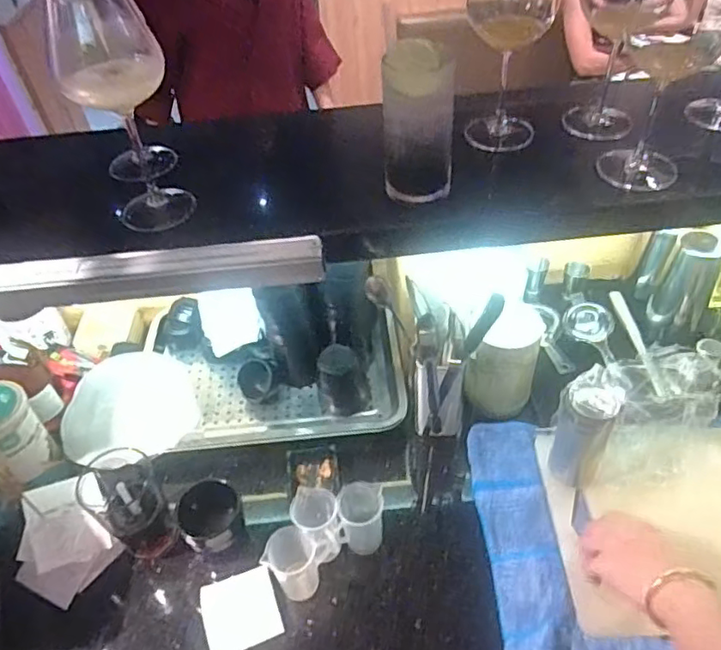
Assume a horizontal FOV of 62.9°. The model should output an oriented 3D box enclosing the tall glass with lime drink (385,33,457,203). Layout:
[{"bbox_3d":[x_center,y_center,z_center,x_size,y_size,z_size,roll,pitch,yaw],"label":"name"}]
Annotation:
[{"bbox_3d":[0.059,-0.200,0.592,0.068,0.154,0.054,3,45,9],"label":"tall glass with lime drink"}]

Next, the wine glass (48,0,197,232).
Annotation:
[{"bbox_3d":[-0.230,-0.208,0.584,0.082,0.232,0.100,-17,46,-11],"label":"wine glass"}]

